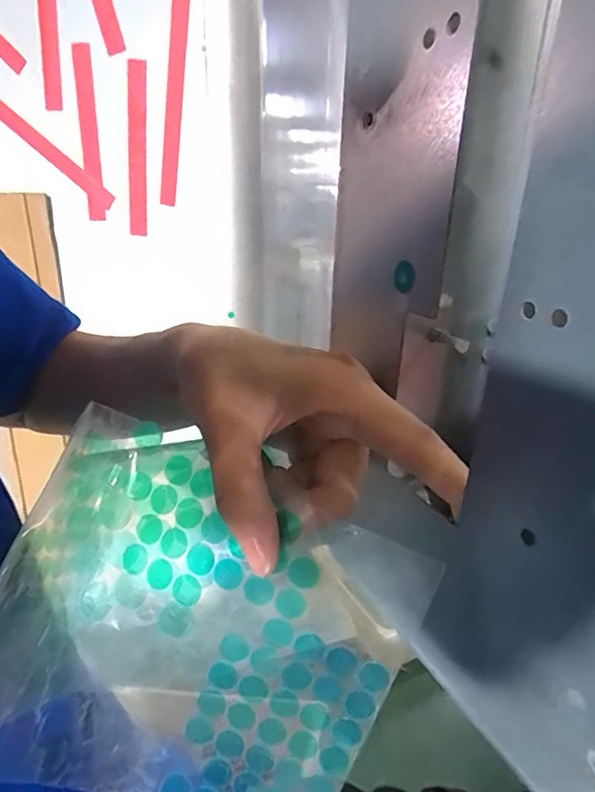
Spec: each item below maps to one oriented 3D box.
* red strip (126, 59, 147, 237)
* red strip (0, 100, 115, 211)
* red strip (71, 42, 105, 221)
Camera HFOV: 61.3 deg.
[{"bbox_3d":[-0.266,-0.400,0.827,0.033,0.257,0.008,11,23,9],"label":"red strip"},{"bbox_3d":[-0.439,-0.430,0.848,0.312,0.029,0.006,40,25,-7],"label":"red strip"},{"bbox_3d":[-0.346,-0.428,0.831,0.032,0.258,0.006,5,23,6],"label":"red strip"}]

